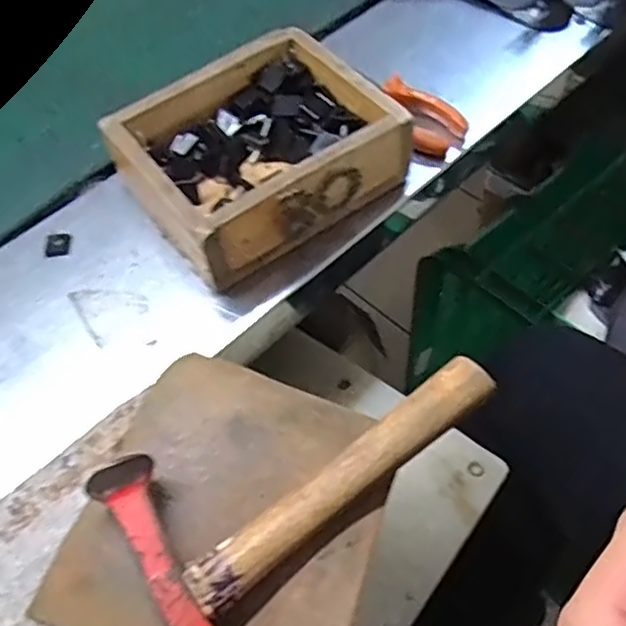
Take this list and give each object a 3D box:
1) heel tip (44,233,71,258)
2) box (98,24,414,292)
[{"bbox_3d":[-0.194,-0.052,0.501,0.019,0.004,0.021,-9,55,-1],"label":"heel tip"},{"bbox_3d":[-0.041,-0.121,0.505,0.178,0.070,0.155,-33,59,-16],"label":"box"}]

